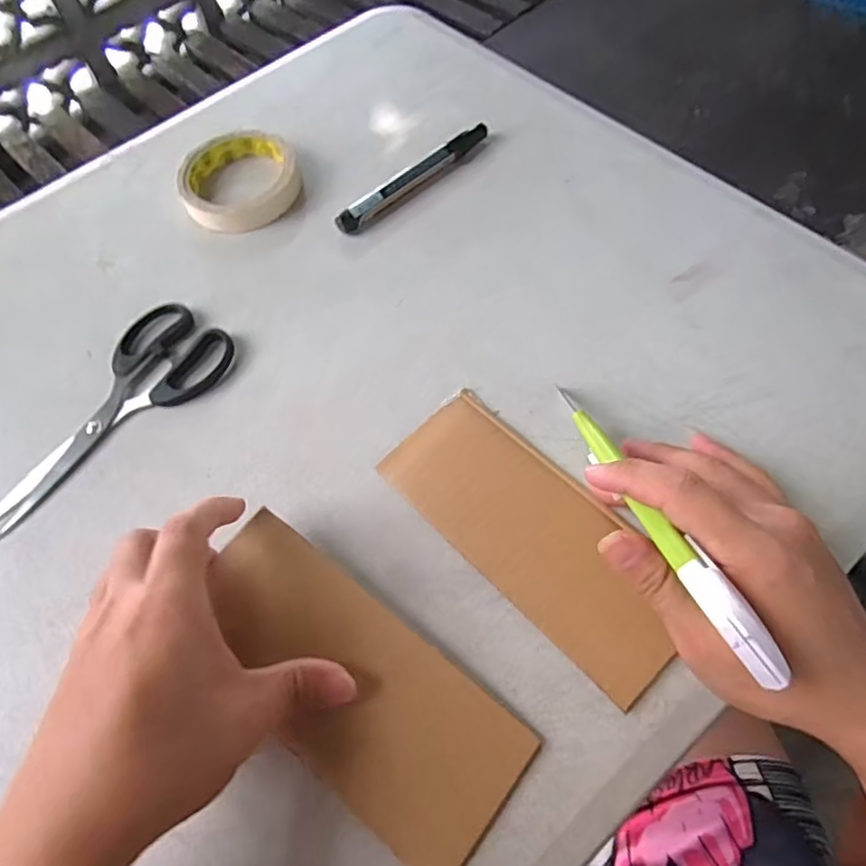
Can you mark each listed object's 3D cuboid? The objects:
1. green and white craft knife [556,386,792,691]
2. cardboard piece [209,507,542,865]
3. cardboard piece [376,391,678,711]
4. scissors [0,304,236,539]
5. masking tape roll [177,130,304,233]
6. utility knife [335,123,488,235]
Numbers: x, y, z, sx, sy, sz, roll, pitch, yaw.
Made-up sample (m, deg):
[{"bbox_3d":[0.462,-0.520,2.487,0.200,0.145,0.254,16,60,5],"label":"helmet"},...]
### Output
[{"bbox_3d":[0.097,0.033,0.272,0.014,0.016,0.166,-17,41,-5],"label":"green and white craft knife"},{"bbox_3d":[-0.041,0.116,0.280,0.174,0.010,0.073,37,67,13],"label":"cardboard piece"},{"bbox_3d":[0.053,0.050,0.317,0.072,0.008,0.176,-42,64,-13],"label":"cardboard piece"},{"bbox_3d":[-0.212,-0.013,0.376,0.073,0.011,0.178,36,70,20],"label":"scissors"},{"bbox_3d":[-0.150,-0.199,0.465,0.090,0.023,0.095,-2,62,3],"label":"masking tape roll"},{"bbox_3d":[-0.013,-0.194,0.449,0.141,0.015,0.015,-37,66,-15],"label":"utility knife"}]

